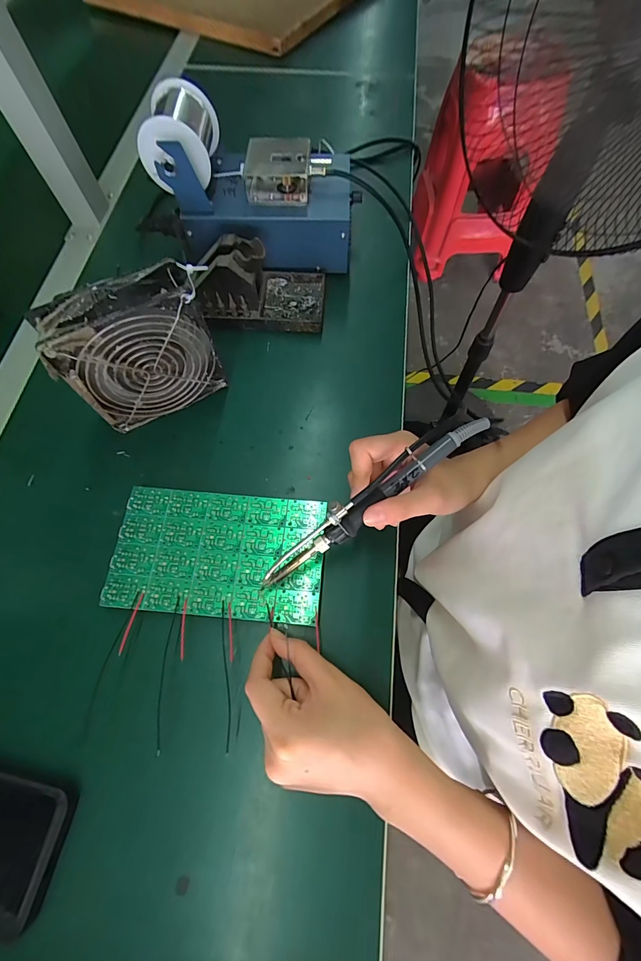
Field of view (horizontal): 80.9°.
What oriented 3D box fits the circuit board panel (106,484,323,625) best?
[{"bbox_3d":[-0.085,0.060,0.316,0.172,0.004,0.101,5,68,2],"label":"circuit board panel"}]

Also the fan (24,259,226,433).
[{"bbox_3d":[-0.155,-0.109,0.337,0.126,0.128,0.045,-24,71,-13],"label":"fan"}]

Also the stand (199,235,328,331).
[{"bbox_3d":[-0.064,-0.212,0.407,0.138,0.081,0.078,5,67,-2],"label":"stand"}]

